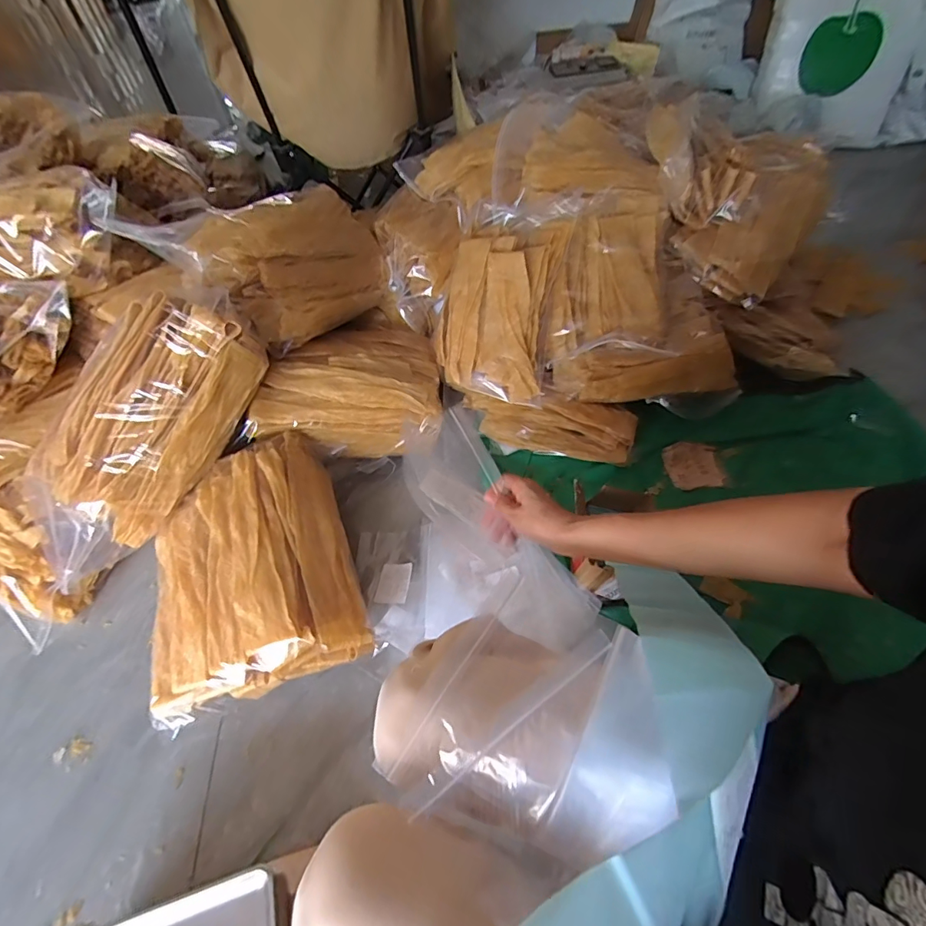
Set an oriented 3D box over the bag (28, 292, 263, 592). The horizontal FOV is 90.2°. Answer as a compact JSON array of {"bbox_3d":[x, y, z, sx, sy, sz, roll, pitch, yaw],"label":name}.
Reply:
[{"bbox_3d":[-0.530,-0.041,0.761,0.189,0.188,0.517,33,90,27],"label":"bag"}]

